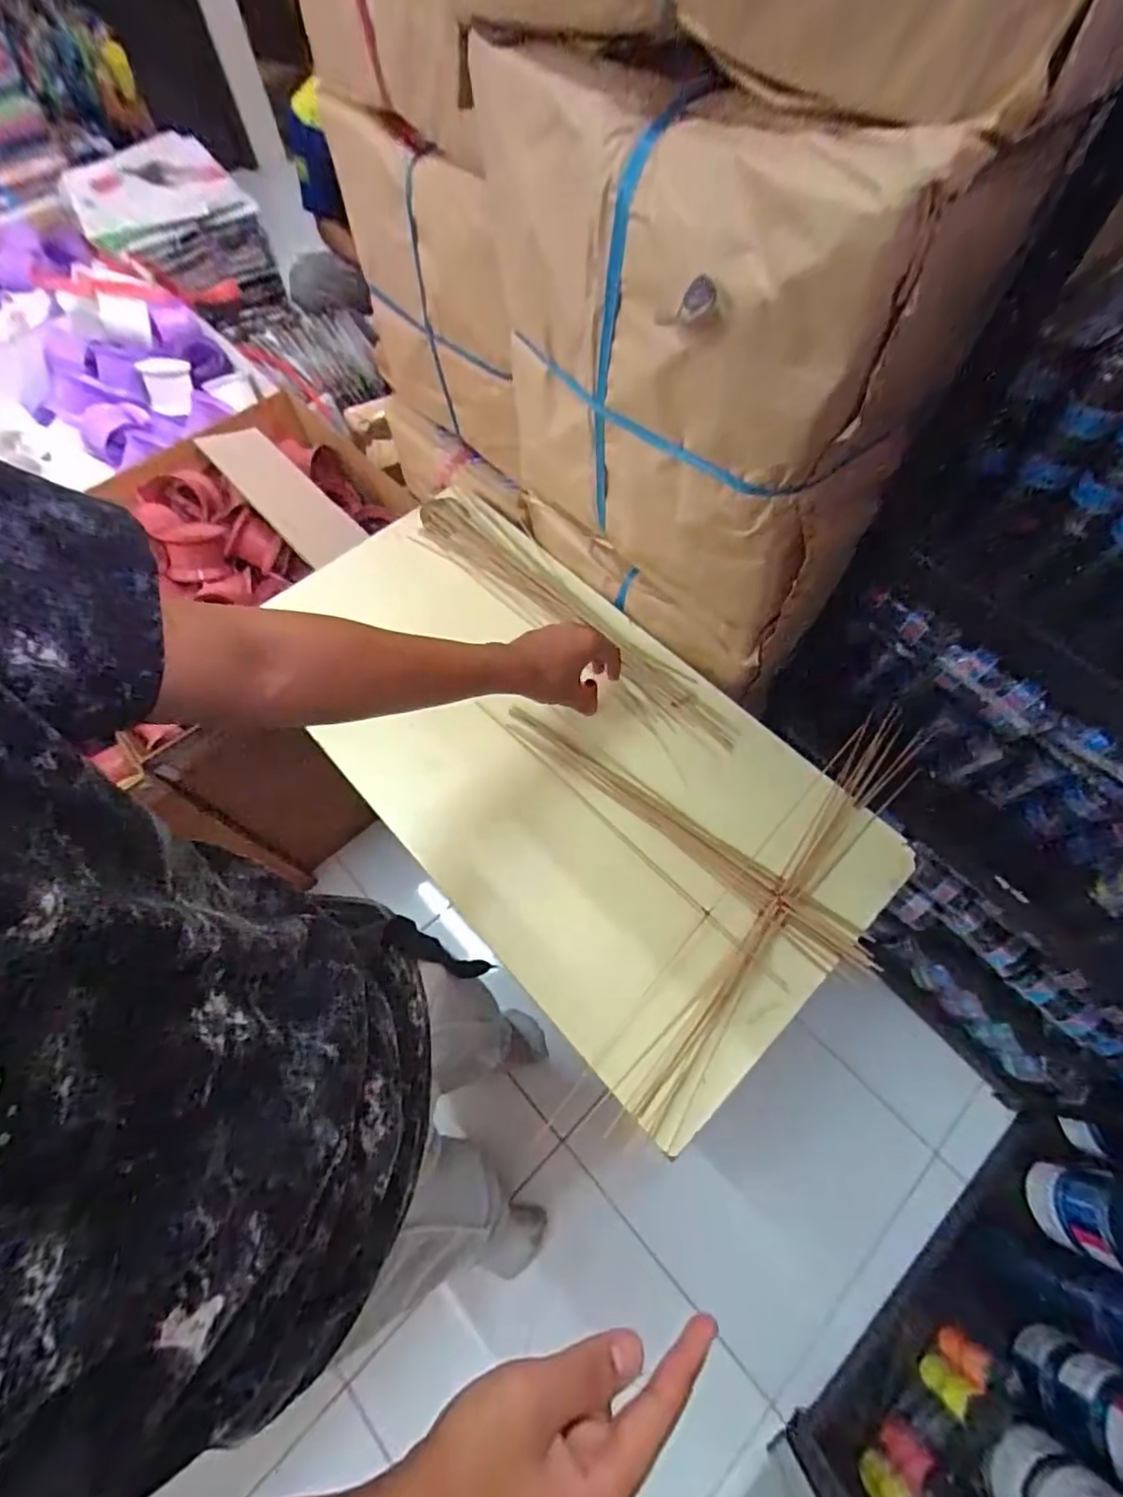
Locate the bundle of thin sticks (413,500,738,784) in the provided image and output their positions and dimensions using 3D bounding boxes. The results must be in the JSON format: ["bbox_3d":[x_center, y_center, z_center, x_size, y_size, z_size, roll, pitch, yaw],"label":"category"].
[{"bbox_3d":[-0.007,-0.177,0.783,0.088,0.039,0.550,-40,69,-17],"label":"bundle of thin sticks"}]

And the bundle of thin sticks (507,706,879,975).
[{"bbox_3d":[0.129,0.082,0.645,0.452,0.024,0.054,37,70,18],"label":"bundle of thin sticks"}]

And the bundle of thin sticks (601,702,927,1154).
[{"bbox_3d":[0.227,0.156,0.599,0.063,0.019,0.524,36,70,17],"label":"bundle of thin sticks"}]

